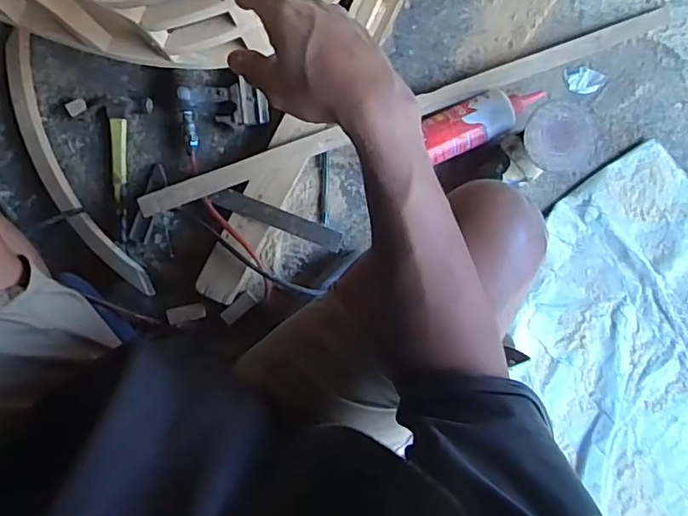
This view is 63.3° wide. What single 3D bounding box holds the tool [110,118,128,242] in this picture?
[{"bbox_3d":[-0.326,-0.114,0.816,0.021,0.016,0.174,-2,95,-6],"label":"tool"}]

